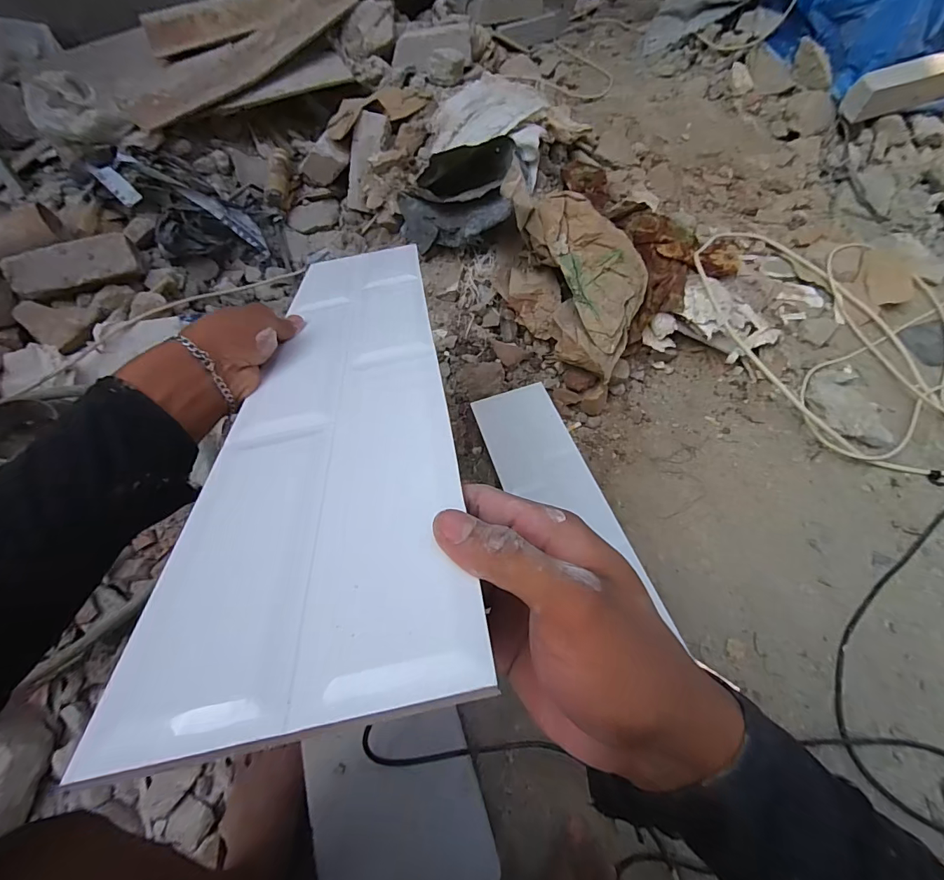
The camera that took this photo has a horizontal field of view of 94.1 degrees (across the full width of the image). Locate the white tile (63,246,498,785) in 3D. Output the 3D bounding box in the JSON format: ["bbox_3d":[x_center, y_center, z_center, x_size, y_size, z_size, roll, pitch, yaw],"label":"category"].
[{"bbox_3d":[-0.099,-0.060,0.349,0.142,0.009,0.524,-9,39,-3],"label":"white tile"}]

